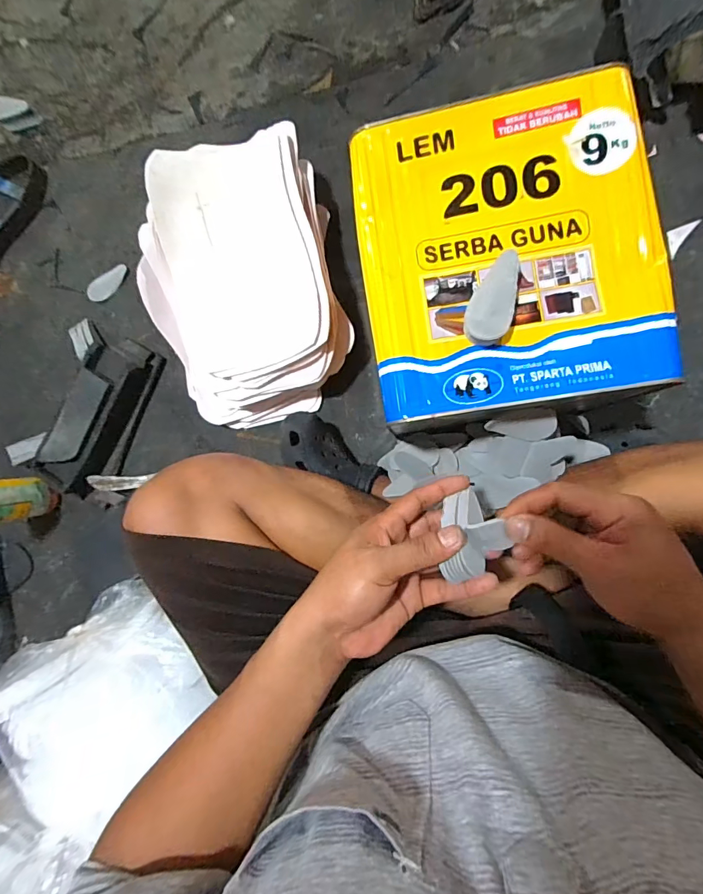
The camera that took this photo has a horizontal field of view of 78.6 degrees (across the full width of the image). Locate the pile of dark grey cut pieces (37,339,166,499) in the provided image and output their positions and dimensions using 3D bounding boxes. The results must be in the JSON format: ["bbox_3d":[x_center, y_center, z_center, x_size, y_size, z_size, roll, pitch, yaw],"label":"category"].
[{"bbox_3d":[-0.363,-0.043,0.617,0.086,0.058,0.236,28,93,8],"label":"pile of dark grey cut pieces"}]

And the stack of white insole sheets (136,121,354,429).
[{"bbox_3d":[-0.141,-0.202,0.559,0.238,0.140,0.317,-14,87,8],"label":"stack of white insole sheets"}]

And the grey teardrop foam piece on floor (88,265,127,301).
[{"bbox_3d":[-0.367,-0.247,0.650,0.070,0.013,0.026,-41,83,6],"label":"grey teardrop foam piece on floor"}]

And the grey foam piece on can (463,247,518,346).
[{"bbox_3d":[0.114,-0.119,0.341,0.033,0.021,0.073,20,92,9],"label":"grey foam piece on can"}]

